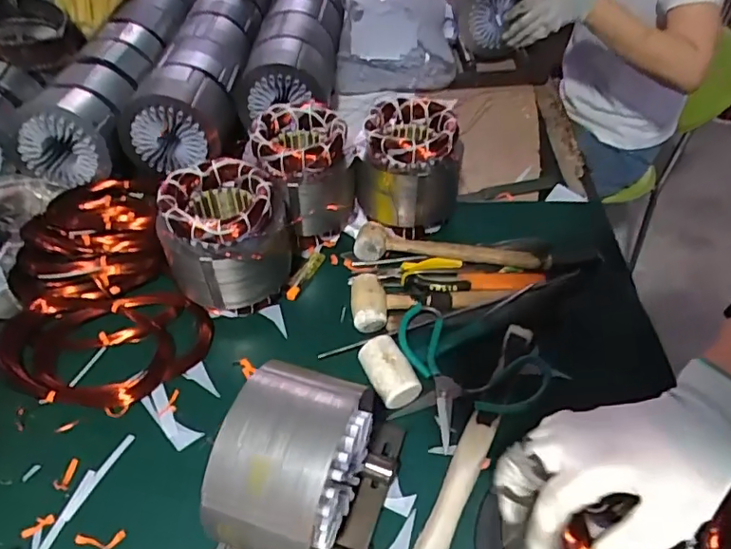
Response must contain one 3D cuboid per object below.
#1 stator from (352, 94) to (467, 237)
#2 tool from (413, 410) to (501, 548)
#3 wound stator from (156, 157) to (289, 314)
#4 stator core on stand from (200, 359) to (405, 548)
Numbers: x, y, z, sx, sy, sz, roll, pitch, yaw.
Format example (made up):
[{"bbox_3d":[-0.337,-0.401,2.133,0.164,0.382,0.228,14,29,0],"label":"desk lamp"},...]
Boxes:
[{"bbox_3d":[0.065,-0.158,0.799,0.146,0.144,0.133,6,48,3],"label":"stator"},{"bbox_3d":[0.086,0.228,0.545,0.029,0.040,0.199,23,51,17],"label":"tool"},{"bbox_3d":[-0.174,-0.042,0.703,0.149,0.158,0.136,1,48,-2],"label":"wound stator"},{"bbox_3d":[-0.048,0.178,0.491,0.138,0.186,0.201,14,49,9],"label":"stator core on stand"}]

